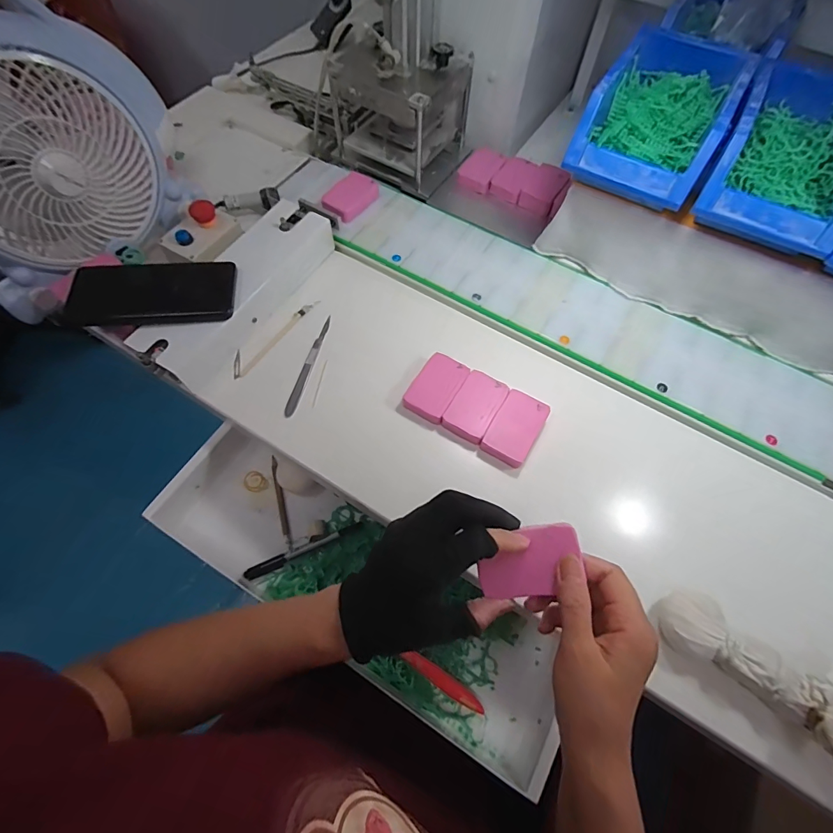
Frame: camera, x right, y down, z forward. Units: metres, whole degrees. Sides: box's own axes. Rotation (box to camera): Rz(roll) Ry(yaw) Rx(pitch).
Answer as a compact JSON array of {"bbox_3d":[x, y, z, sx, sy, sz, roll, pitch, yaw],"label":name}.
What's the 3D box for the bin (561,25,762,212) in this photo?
[{"bbox_3d":[0.248,-0.306,0.435,0.123,0.071,0.184,30,67,12],"label":"bin"}]

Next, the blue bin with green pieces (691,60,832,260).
[{"bbox_3d":[0.360,-0.252,0.408,0.120,0.064,0.185,27,66,11],"label":"blue bin with green pieces"}]

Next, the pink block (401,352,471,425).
[{"bbox_3d":[0.021,-0.028,0.454,0.046,0.022,0.072,28,66,12],"label":"pink block"}]

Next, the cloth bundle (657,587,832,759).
[{"bbox_3d":[0.270,0.200,0.327,0.162,0.045,0.069,28,65,25],"label":"cloth bundle"}]

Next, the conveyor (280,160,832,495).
[{"bbox_3d":[0.199,-0.117,0.510,0.866,0.030,0.136,30,66,12],"label":"conveyor"}]

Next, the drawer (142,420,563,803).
[{"bbox_3d":[-0.061,0.176,0.453,0.447,0.071,0.175,29,66,12],"label":"drawer"}]

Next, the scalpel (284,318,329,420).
[{"bbox_3d":[-0.119,-0.058,0.472,0.012,0.004,0.130,14,64,5],"label":"scalpel"}]

